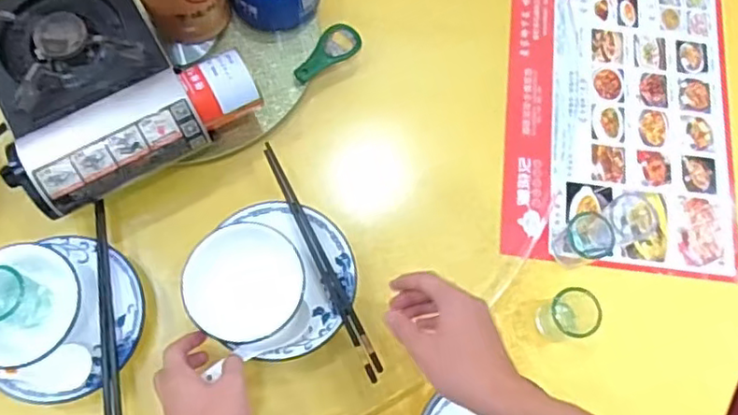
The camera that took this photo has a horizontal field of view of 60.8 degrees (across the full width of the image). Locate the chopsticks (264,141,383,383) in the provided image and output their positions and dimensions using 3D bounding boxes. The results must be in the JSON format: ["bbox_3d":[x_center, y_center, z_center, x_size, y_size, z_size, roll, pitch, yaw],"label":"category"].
[{"bbox_3d":[-0.051,0.051,0.653,0.016,0.013,0.267,-25,73,-11],"label":"chopsticks"}]

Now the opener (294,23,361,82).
[{"bbox_3d":[-0.050,-0.185,0.758,0.040,0.015,0.095,39,73,11],"label":"opener"}]

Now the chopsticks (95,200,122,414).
[{"bbox_3d":[-0.260,0.120,0.626,0.016,0.016,0.264,-10,71,-6],"label":"chopsticks"}]

